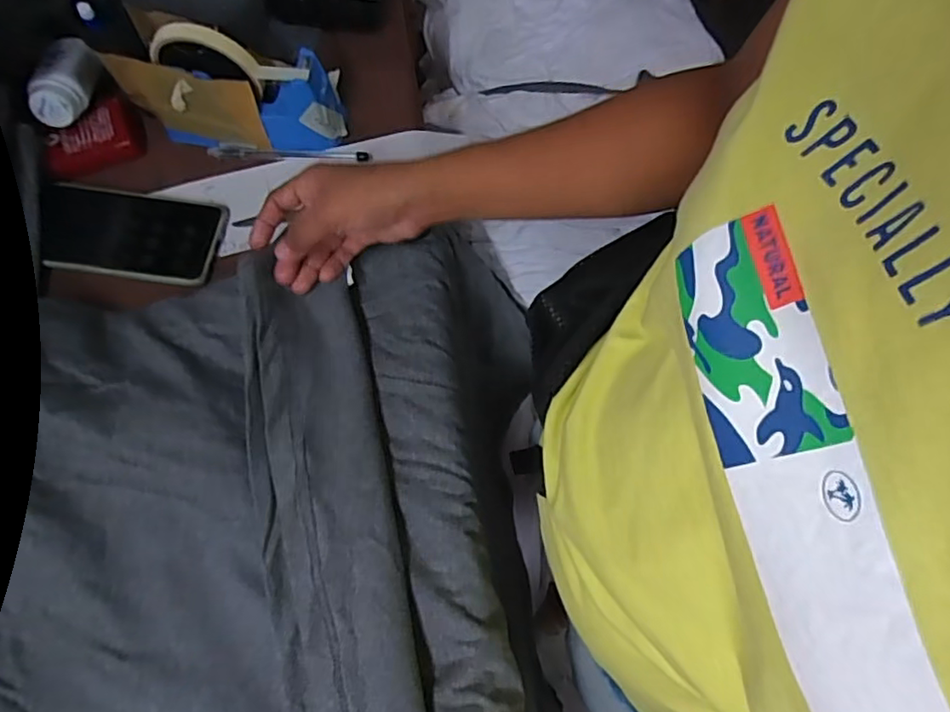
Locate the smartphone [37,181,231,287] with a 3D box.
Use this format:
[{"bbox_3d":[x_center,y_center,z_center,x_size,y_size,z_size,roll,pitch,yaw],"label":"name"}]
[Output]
[{"bbox_3d":[-0.296,-0.107,0.492,0.148,0.013,0.080,7,71,-1],"label":"smartphone"}]

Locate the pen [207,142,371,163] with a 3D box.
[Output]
[{"bbox_3d":[-0.170,-0.185,0.524,0.146,0.010,0.012,2,71,1],"label":"pen"}]

